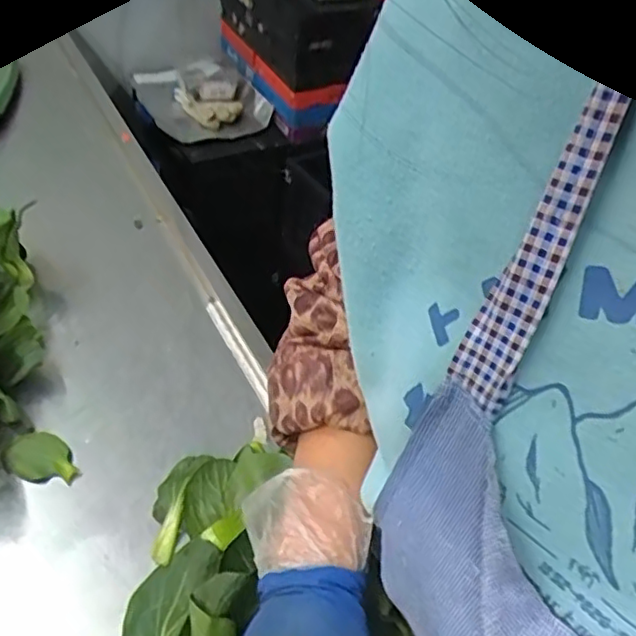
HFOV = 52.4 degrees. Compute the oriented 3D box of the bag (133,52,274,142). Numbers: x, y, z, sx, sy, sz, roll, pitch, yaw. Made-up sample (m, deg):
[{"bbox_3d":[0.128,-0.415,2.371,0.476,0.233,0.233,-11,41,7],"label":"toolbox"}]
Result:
[{"bbox_3d":[-0.233,-0.442,1.308,0.258,0.087,0.167,-13,48,-18],"label":"bag"}]

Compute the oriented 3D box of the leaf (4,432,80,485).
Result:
[{"bbox_3d":[-0.224,0.112,0.519,0.066,0.007,0.041,25,48,18],"label":"leaf"}]

